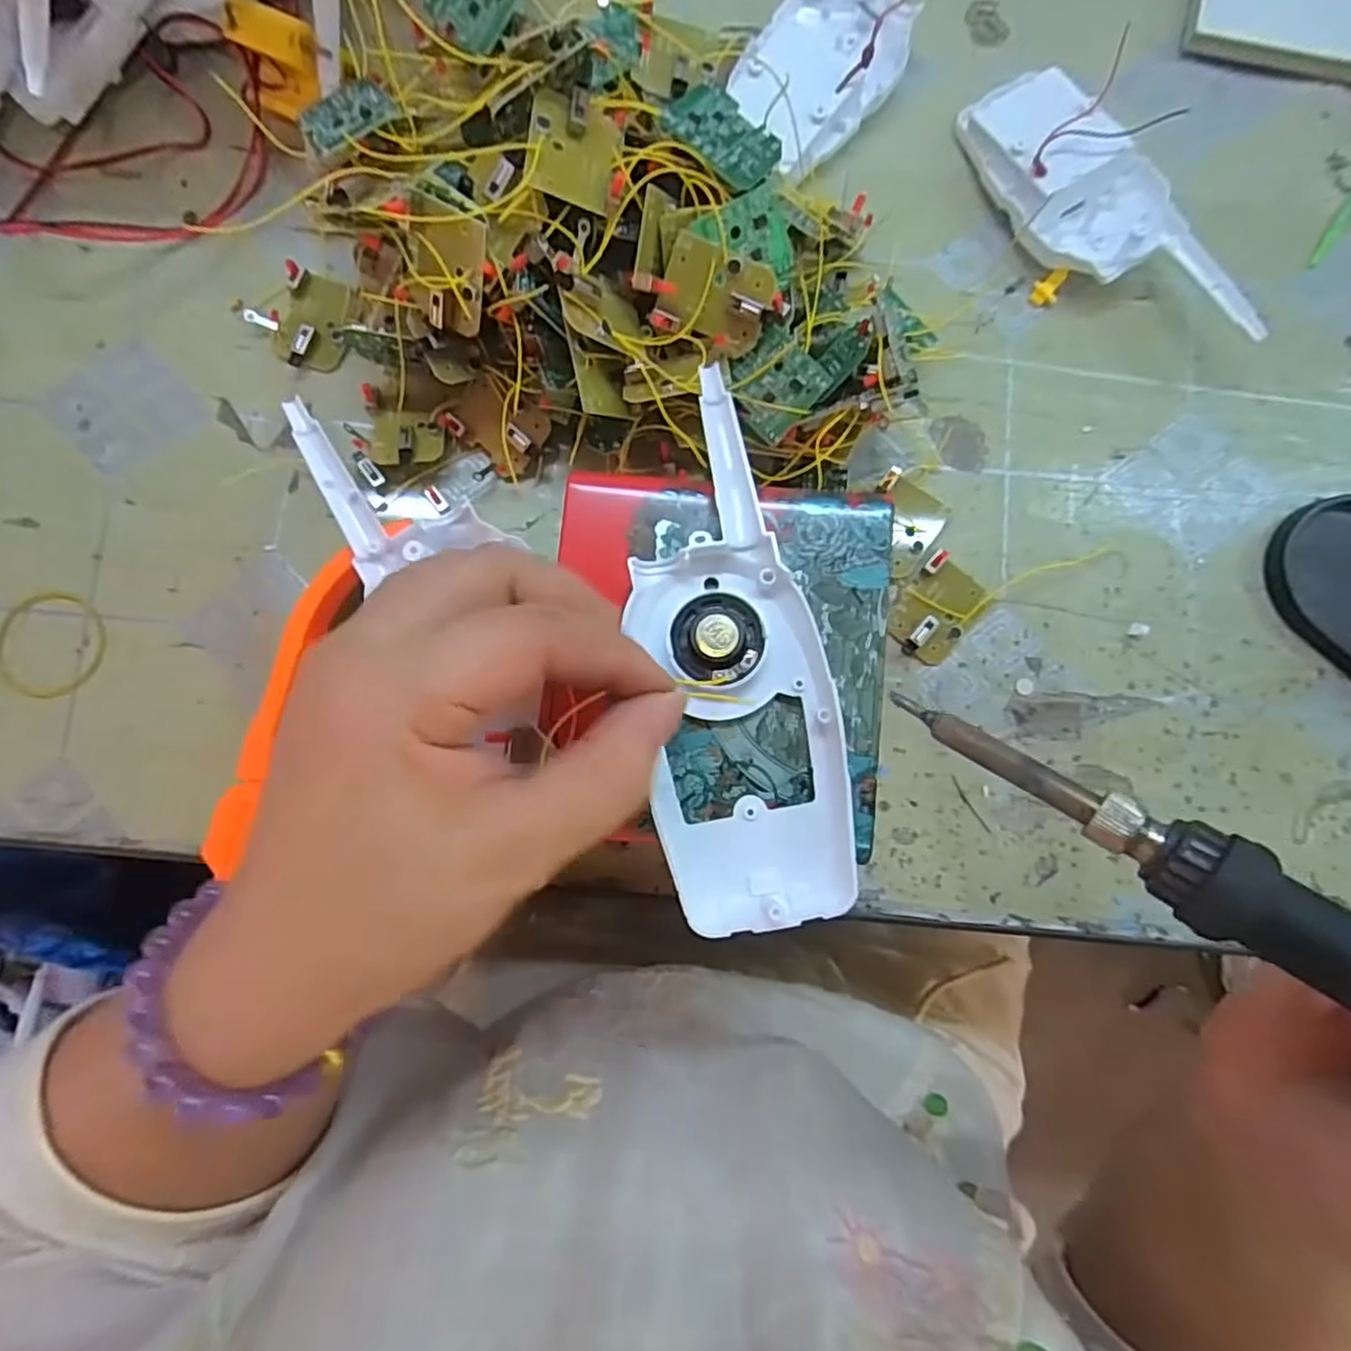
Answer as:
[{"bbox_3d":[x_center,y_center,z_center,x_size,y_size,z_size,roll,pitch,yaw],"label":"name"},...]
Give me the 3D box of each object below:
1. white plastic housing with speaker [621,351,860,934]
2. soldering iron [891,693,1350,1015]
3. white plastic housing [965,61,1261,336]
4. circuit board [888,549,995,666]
[{"bbox_3d":[0.017,-0.009,0.211,0.055,0.015,0.161,-7,82,0],"label":"white plastic housing with speaker"},{"bbox_3d":[0.136,0.061,0.136,0.206,0.015,0.022,36,84,29],"label":"soldering iron"},{"bbox_3d":[0.193,-0.207,0.317,0.063,0.027,0.152,-24,84,-2],"label":"white plastic housing"},{"bbox_3d":[0.114,-0.031,0.311,0.036,0.007,0.044,39,85,4],"label":"circuit board"}]

